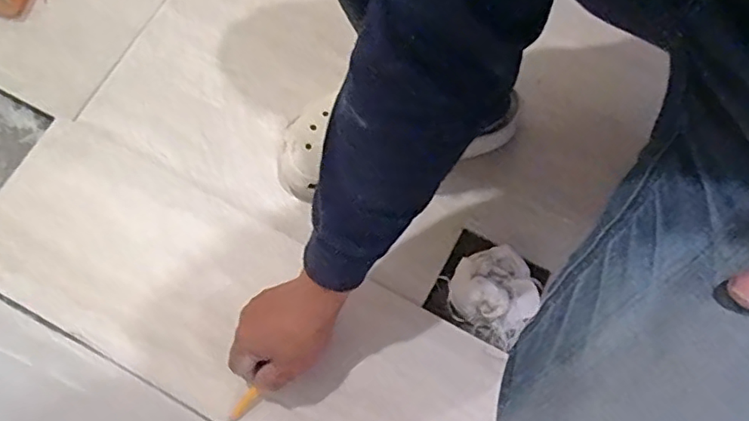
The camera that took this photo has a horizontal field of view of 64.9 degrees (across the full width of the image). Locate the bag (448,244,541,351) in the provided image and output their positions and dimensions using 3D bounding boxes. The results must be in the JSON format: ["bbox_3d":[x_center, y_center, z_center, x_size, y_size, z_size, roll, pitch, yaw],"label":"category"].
[{"bbox_3d":[0.125,0.083,0.604,0.092,0.046,0.083,33,74,12],"label":"bag"}]

